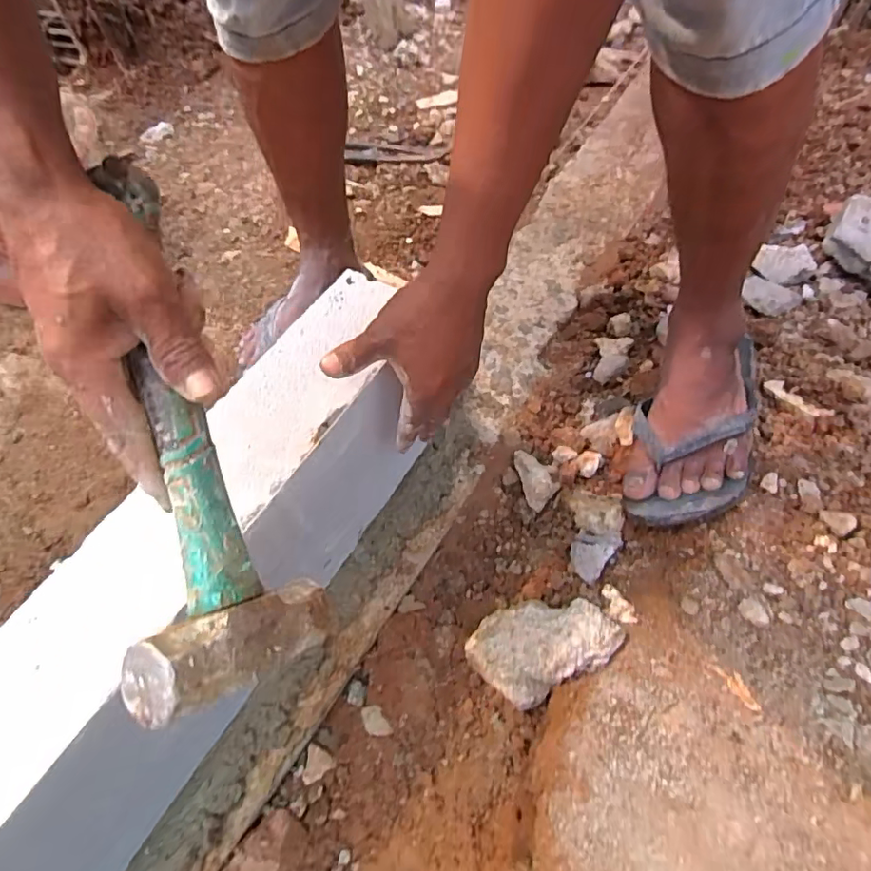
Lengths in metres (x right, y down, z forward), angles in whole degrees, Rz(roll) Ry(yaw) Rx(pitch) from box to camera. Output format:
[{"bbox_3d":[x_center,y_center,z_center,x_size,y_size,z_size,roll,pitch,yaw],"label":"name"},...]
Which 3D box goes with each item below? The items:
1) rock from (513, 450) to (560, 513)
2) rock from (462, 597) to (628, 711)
[{"bbox_3d":[0.111,0.045,0.602,0.036,0.028,0.069,-14,58,-4],"label":"rock"},{"bbox_3d":[0.089,0.178,0.476,0.111,0.082,0.087,-32,61,-14],"label":"rock"}]

